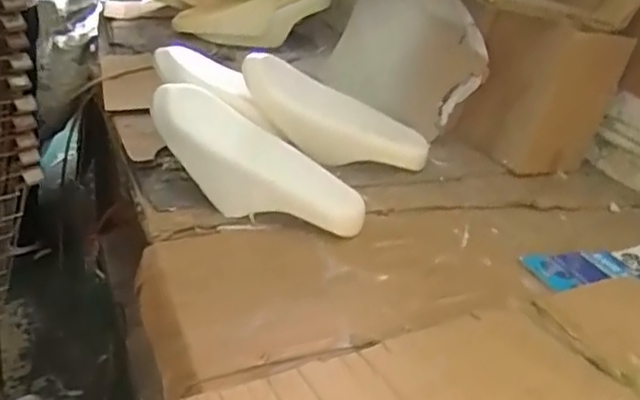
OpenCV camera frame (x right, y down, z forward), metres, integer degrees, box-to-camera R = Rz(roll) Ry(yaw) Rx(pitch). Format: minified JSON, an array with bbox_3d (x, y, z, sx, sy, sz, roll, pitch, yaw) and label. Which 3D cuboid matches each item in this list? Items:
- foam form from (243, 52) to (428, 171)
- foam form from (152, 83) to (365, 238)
[{"bbox_3d":[0.027,-0.178,1.511,0.478,0.162,0.087,25,24,-8],"label":"foam form"},{"bbox_3d":[-0.136,-0.049,1.229,0.461,0.163,0.084,30,26,-3],"label":"foam form"}]

